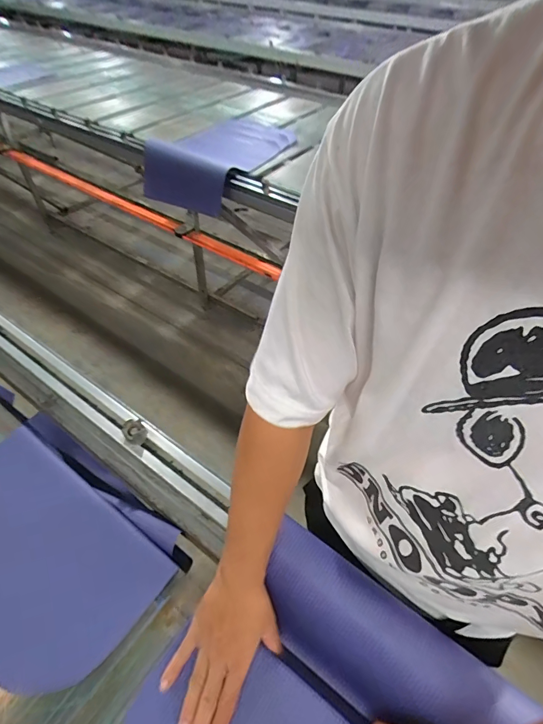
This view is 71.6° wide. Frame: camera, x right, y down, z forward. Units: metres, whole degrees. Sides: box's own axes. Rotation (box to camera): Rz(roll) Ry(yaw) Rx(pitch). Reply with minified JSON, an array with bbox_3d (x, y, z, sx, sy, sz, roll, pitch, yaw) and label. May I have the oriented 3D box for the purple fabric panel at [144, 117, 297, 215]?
[{"bbox_3d":[-0.242,-0.903,1.674,0.329,0.195,0.847,37,58,26],"label":"purple fabric panel"}]

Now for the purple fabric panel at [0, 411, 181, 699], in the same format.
[{"bbox_3d":[-0.358,0.264,0.577,0.375,0.038,0.274,30,55,22],"label":"purple fabric panel"}]

